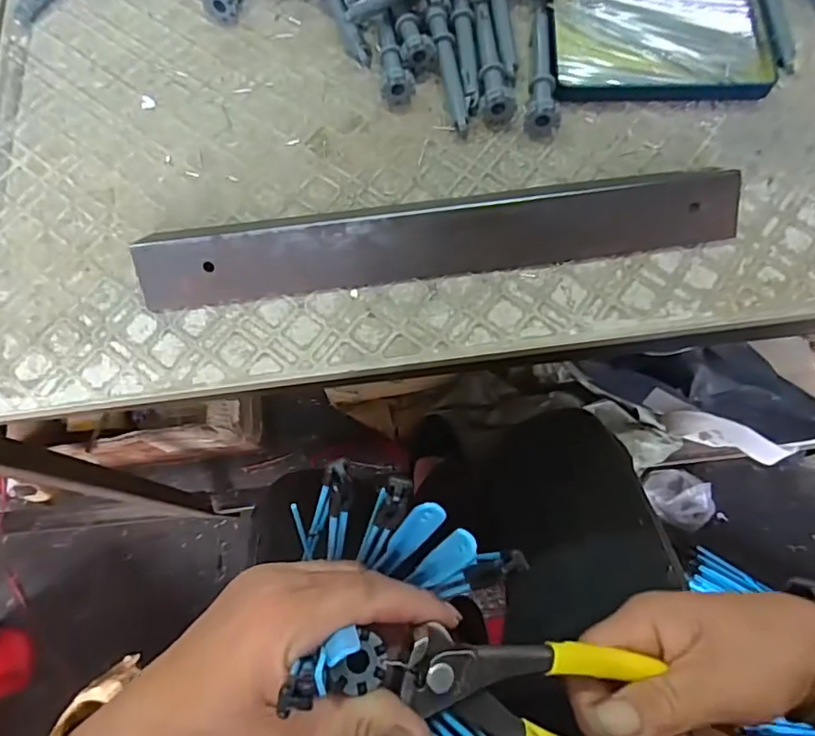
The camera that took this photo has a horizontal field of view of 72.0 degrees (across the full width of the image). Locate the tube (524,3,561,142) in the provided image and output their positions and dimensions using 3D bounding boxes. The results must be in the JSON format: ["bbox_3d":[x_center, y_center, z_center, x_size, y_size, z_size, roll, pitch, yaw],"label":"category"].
[{"bbox_3d":[0.082,-0.183,0.338,0.018,0.020,0.090,6,72,4],"label":"tube"}]

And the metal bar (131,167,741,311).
[{"bbox_3d":[0.016,-0.075,0.299,0.310,0.029,0.047,-7,72,-1],"label":"metal bar"}]

